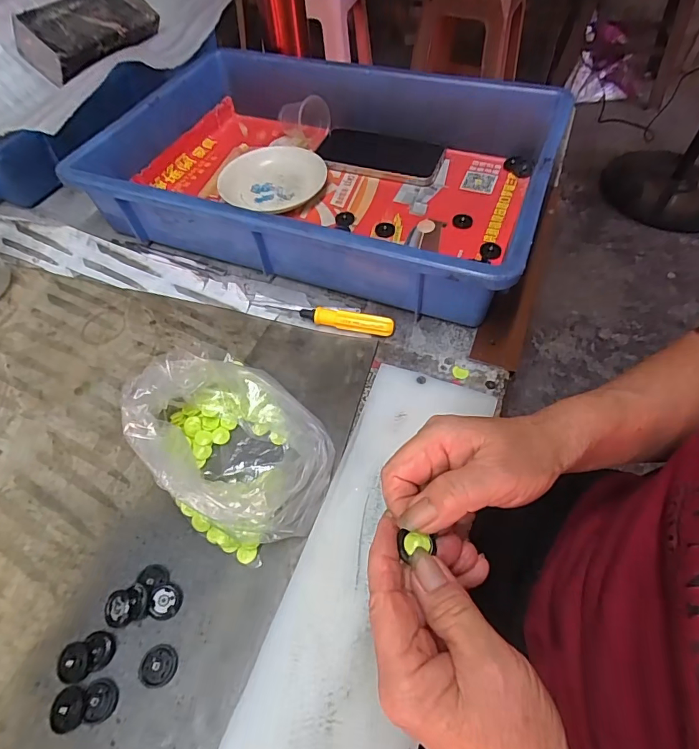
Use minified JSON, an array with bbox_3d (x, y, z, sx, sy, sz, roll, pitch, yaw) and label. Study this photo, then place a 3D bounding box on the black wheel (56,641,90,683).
[{"bbox_3d":[-0.158,0.164,0.253,0.018,0.005,0.020,-16,57,-8],"label":"black wheel"}]

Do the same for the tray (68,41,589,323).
[{"bbox_3d":[-0.021,-0.223,0.468,0.425,0.086,0.304,18,59,14],"label":"tray"}]

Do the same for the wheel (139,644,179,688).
[{"bbox_3d":[-0.108,0.165,0.251,0.020,0.005,0.020,-1,57,2],"label":"wheel"}]

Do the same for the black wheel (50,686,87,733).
[{"bbox_3d":[-0.153,0.181,0.241,0.017,0.005,0.020,-7,57,-1],"label":"black wheel"}]

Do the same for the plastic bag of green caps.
[{"bbox_3d":[-0.080,0.042,0.301,0.102,0.057,0.145,-38,63,-20],"label":"plastic bag of green caps"}]

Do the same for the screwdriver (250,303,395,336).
[{"bbox_3d":[-0.025,-0.052,0.387,0.129,0.014,0.014,12,58,10],"label":"screwdriver"}]

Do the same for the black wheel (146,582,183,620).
[{"bbox_3d":[-0.112,0.138,0.270,0.018,0.005,0.020,4,57,6],"label":"black wheel"}]

